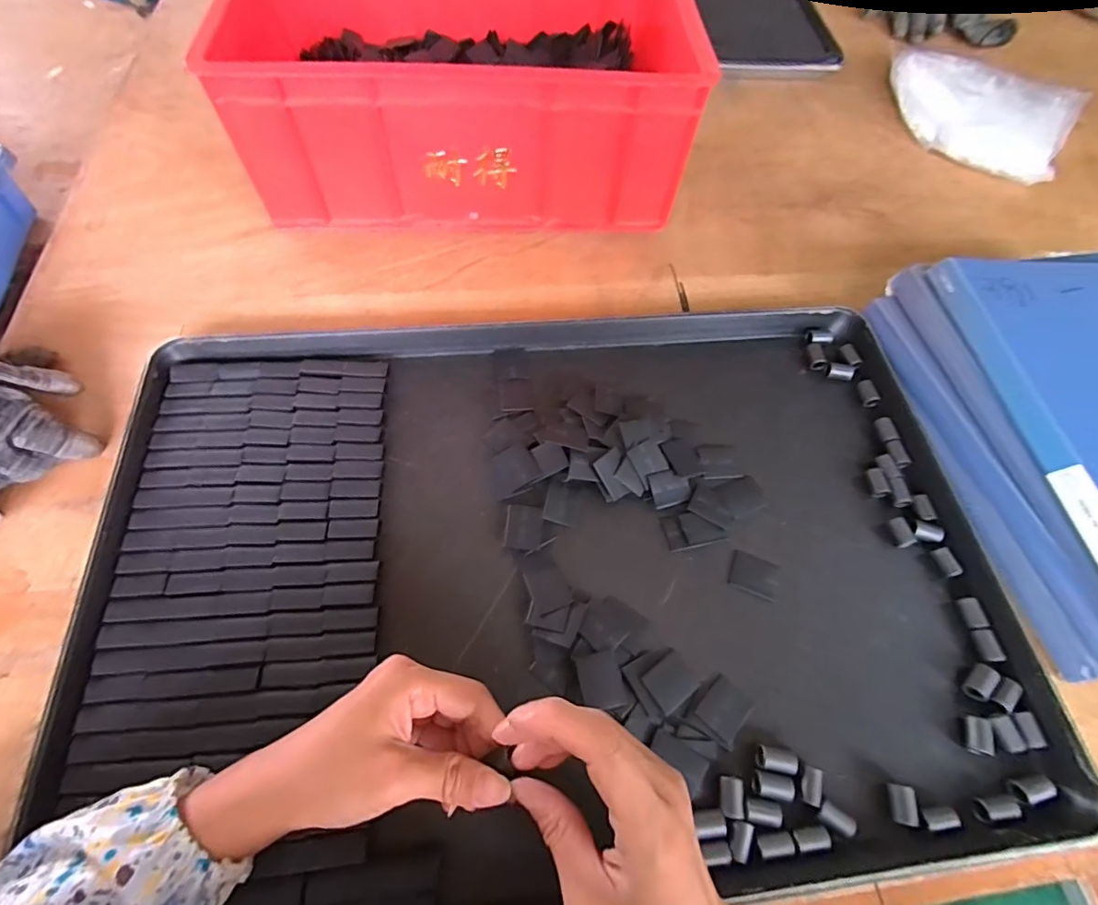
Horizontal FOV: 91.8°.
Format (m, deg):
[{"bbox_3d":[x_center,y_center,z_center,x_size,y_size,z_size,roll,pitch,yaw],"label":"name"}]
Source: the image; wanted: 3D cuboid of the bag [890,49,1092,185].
[{"bbox_3d":[0.531,-0.426,0.659,0.226,0.039,0.202,26,63,11],"label":"bag"}]

